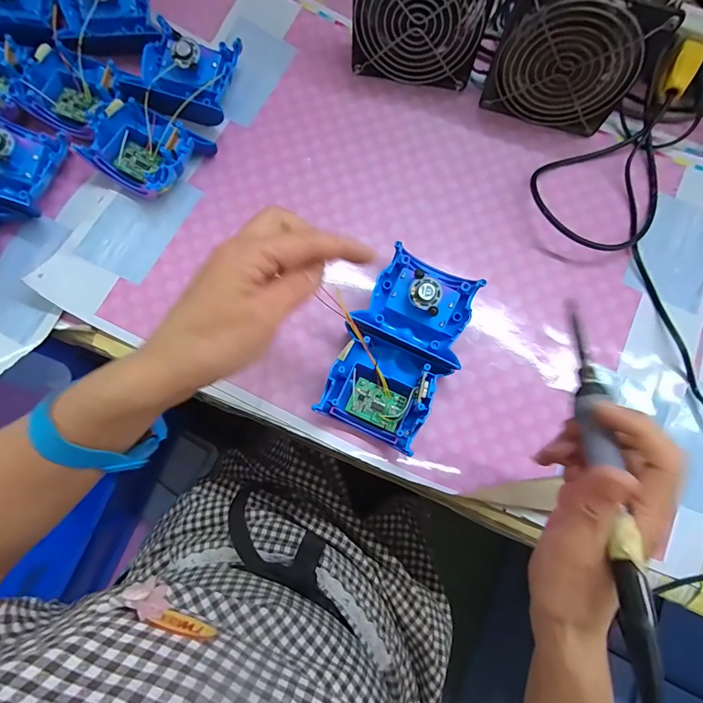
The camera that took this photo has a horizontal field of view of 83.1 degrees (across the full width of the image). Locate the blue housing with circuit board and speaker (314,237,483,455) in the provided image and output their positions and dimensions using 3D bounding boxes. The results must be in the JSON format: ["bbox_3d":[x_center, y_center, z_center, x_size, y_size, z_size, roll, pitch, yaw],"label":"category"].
[{"bbox_3d":[0.043,-0.006,0.330,0.091,0.039,0.161,25,79,5],"label":"blue housing with circuit board and speaker"}]

